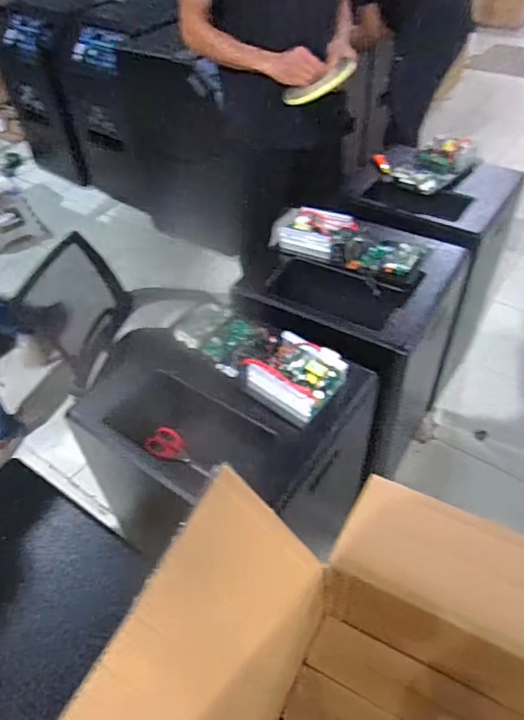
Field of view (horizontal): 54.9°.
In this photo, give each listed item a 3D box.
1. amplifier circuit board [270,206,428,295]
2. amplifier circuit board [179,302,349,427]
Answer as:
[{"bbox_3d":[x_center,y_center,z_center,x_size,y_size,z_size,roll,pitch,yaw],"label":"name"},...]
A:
[{"bbox_3d":[0.195,-0.260,1.151,0.341,0.058,0.142,26,52,24],"label":"amplifier circuit board"},{"bbox_3d":[-0.008,-0.011,0.924,0.318,0.057,0.141,26,52,24],"label":"amplifier circuit board"}]

